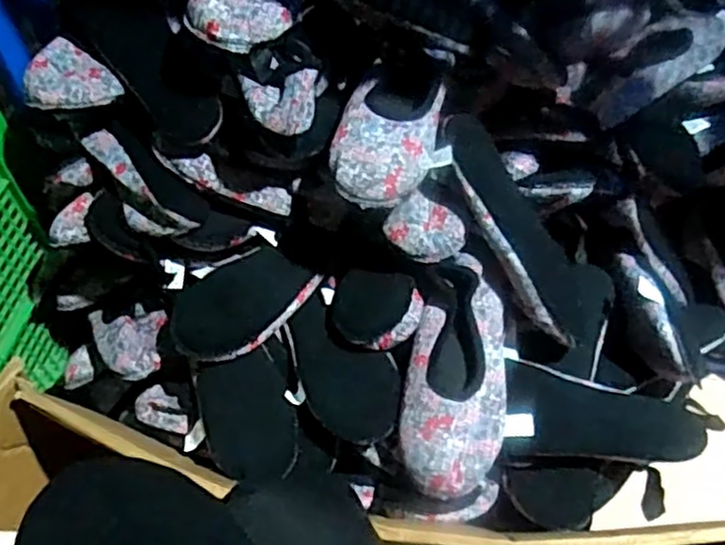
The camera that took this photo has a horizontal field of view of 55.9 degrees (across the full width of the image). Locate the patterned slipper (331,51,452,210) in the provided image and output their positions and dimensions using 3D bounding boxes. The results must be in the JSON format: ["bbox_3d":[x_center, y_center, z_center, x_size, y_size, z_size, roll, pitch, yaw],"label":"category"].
[{"bbox_3d":[0.029,-0.153,0.700,0.096,0.042,0.205,11,55,10],"label":"patterned slipper"}]

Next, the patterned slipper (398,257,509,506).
[{"bbox_3d":[0.093,0.094,0.654,0.093,0.054,0.217,9,55,8],"label":"patterned slipper"}]

